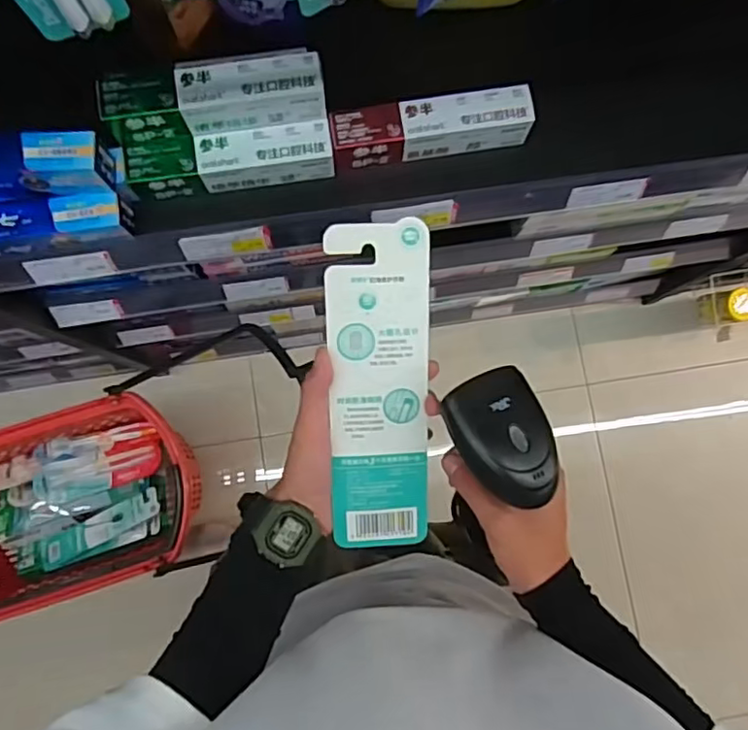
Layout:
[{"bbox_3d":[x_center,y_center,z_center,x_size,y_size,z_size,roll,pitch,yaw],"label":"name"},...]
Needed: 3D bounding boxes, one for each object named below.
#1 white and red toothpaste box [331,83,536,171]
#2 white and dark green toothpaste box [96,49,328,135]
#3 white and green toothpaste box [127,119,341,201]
[{"bbox_3d":[0.065,-0.269,0.694,0.220,0.051,0.051,-9,83,-3],"label":"white and red toothpaste box"},{"bbox_3d":[-0.163,-0.280,0.639,0.220,0.052,0.053,-9,83,-3],"label":"white and dark green toothpaste box"},{"bbox_3d":[-0.157,-0.227,0.683,0.219,0.052,0.051,-9,83,-3],"label":"white and green toothpaste box"}]

